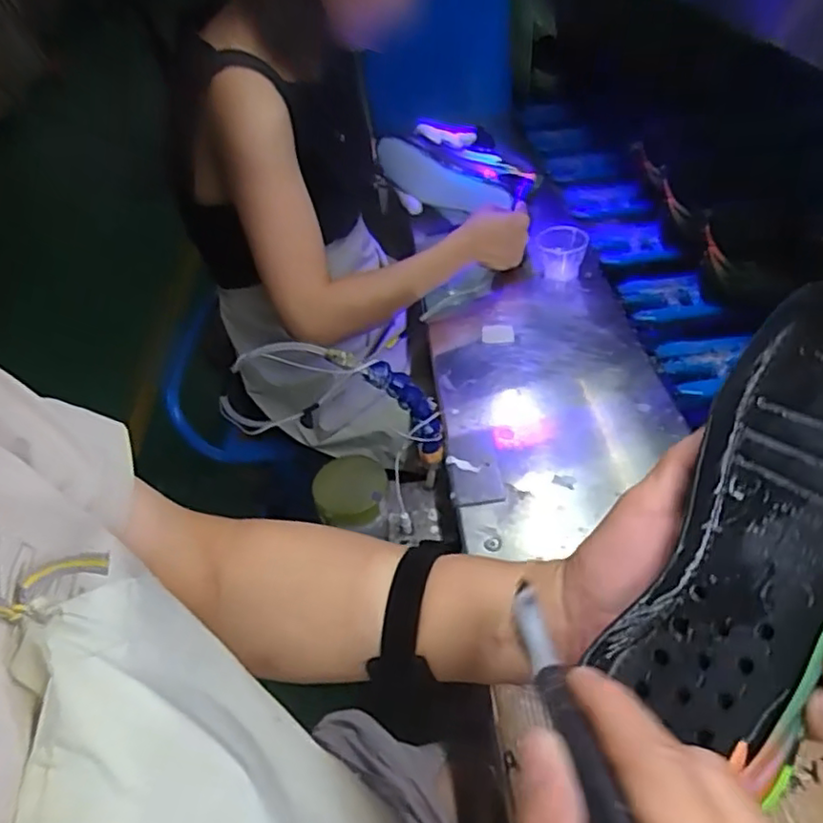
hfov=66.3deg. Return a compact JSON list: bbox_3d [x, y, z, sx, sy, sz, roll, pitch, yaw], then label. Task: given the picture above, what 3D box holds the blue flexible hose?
[{"bbox_3d":[0.001,-0.002,0.600,0.037,0.132,0.024,-20,39,20],"label":"blue flexible hose"}]

